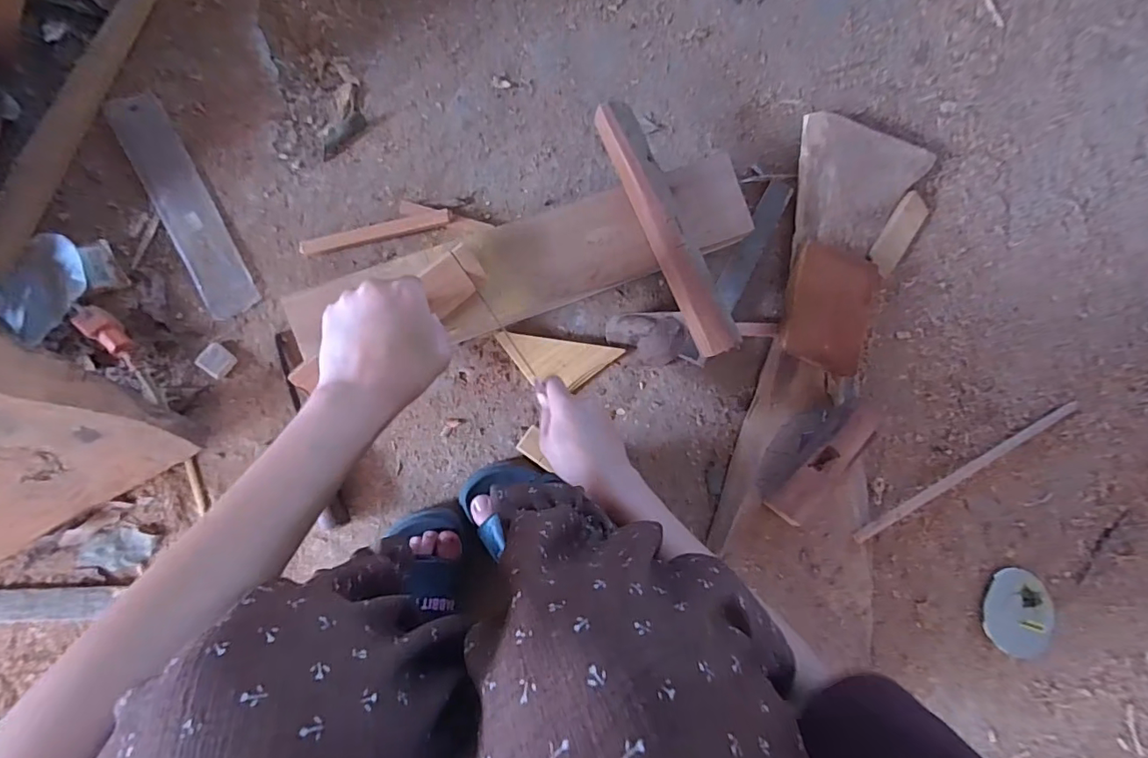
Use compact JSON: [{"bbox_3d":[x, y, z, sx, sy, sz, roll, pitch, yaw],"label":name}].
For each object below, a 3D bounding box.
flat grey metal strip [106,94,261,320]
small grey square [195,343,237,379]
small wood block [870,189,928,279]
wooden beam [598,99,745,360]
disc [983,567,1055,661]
[{"bbox_3d":[-0.434,-0.192,0.580,0.057,0.005,0.254,-26,94,-11],"label":"flat grey metal strip"},{"bbox_3d":[-0.398,-0.020,0.580,0.035,0.007,0.031,38,83,-4],"label":"small grey square"},{"bbox_3d":[0.429,-0.193,0.686,0.047,0.011,0.111,32,87,-18],"label":"small wood block"},{"bbox_3d":[0.103,-0.162,0.563,0.046,0.027,0.286,-24,94,-7],"label":"wooden beam"},{"bbox_3d":[0.597,0.314,0.694,0.100,0.016,0.108,0,87,-7],"label":"disc"}]

